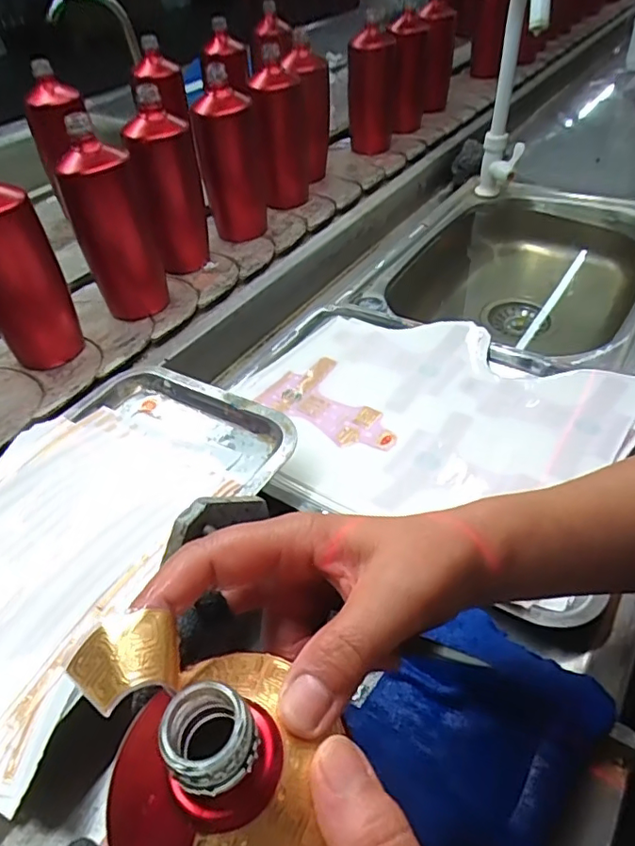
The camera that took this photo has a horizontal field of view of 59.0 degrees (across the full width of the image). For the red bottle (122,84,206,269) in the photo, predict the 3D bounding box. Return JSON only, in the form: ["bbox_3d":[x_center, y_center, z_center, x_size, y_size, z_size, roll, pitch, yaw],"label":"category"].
[{"bbox_3d":[-0.182,-0.290,0.700,0.083,0.191,0.077,-8,46,-9],"label":"red bottle"}]

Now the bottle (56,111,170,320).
[{"bbox_3d":[-0.227,-0.220,0.629,0.089,0.187,0.071,-8,46,-9],"label":"bottle"}]

